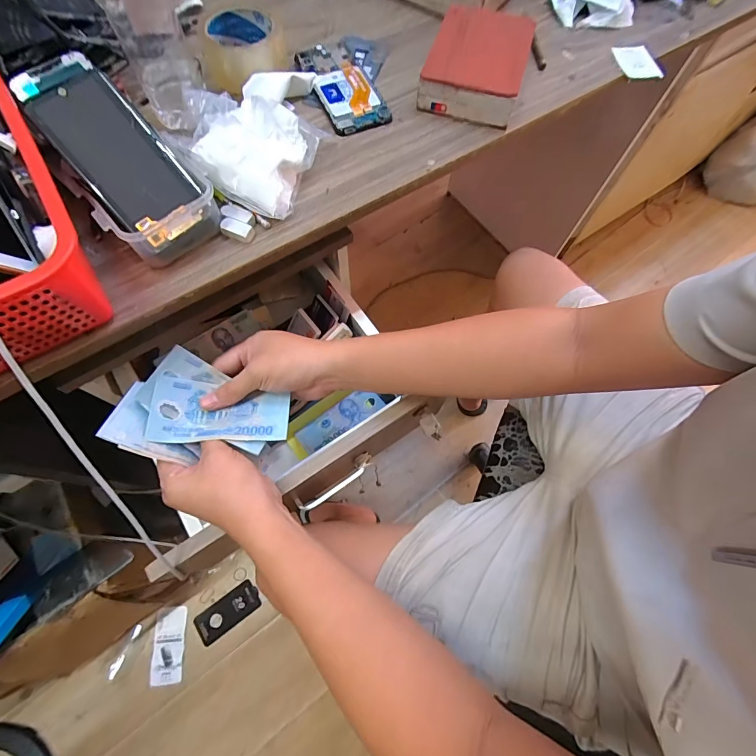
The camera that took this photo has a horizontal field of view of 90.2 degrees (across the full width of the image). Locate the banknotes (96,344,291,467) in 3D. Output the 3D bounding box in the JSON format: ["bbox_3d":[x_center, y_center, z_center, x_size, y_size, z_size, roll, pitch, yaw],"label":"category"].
[{"bbox_3d":[-0.172,0.036,0.376,0.151,0.041,0.102,15,69,5],"label":"banknotes"}]

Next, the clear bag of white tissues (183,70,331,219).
[{"bbox_3d":[-0.139,-0.251,0.400,0.139,0.047,0.141,21,69,7],"label":"clear bag of white tissues"}]

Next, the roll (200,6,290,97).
[{"bbox_3d":[-0.167,-0.409,0.474,0.088,0.054,0.088,0,68,-1],"label":"roll"}]

